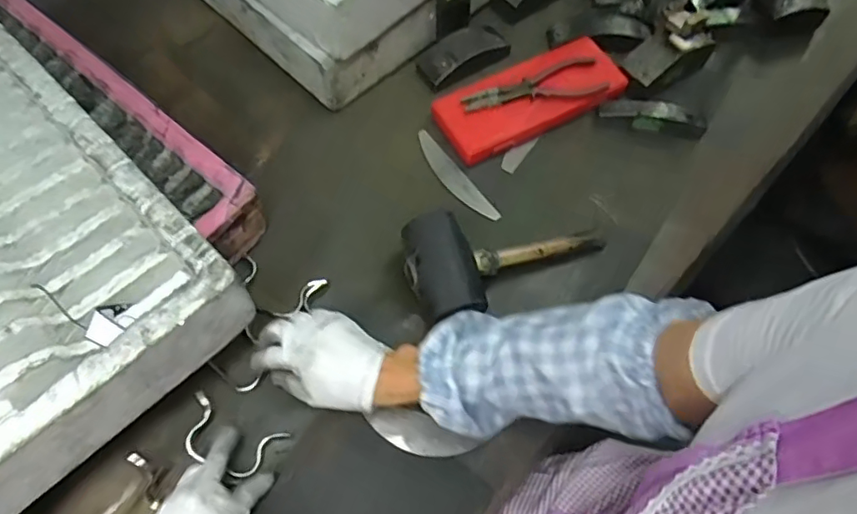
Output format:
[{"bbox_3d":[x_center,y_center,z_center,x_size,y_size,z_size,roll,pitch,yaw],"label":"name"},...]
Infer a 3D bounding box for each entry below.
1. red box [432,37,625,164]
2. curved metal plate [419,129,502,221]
[{"bbox_3d":[0.136,-0.213,0.739,0.248,0.039,0.108,-27,67,-15],"label":"red box"},{"bbox_3d":[0.031,-0.101,0.708,0.028,0.006,0.153,-34,69,-17],"label":"curved metal plate"}]

